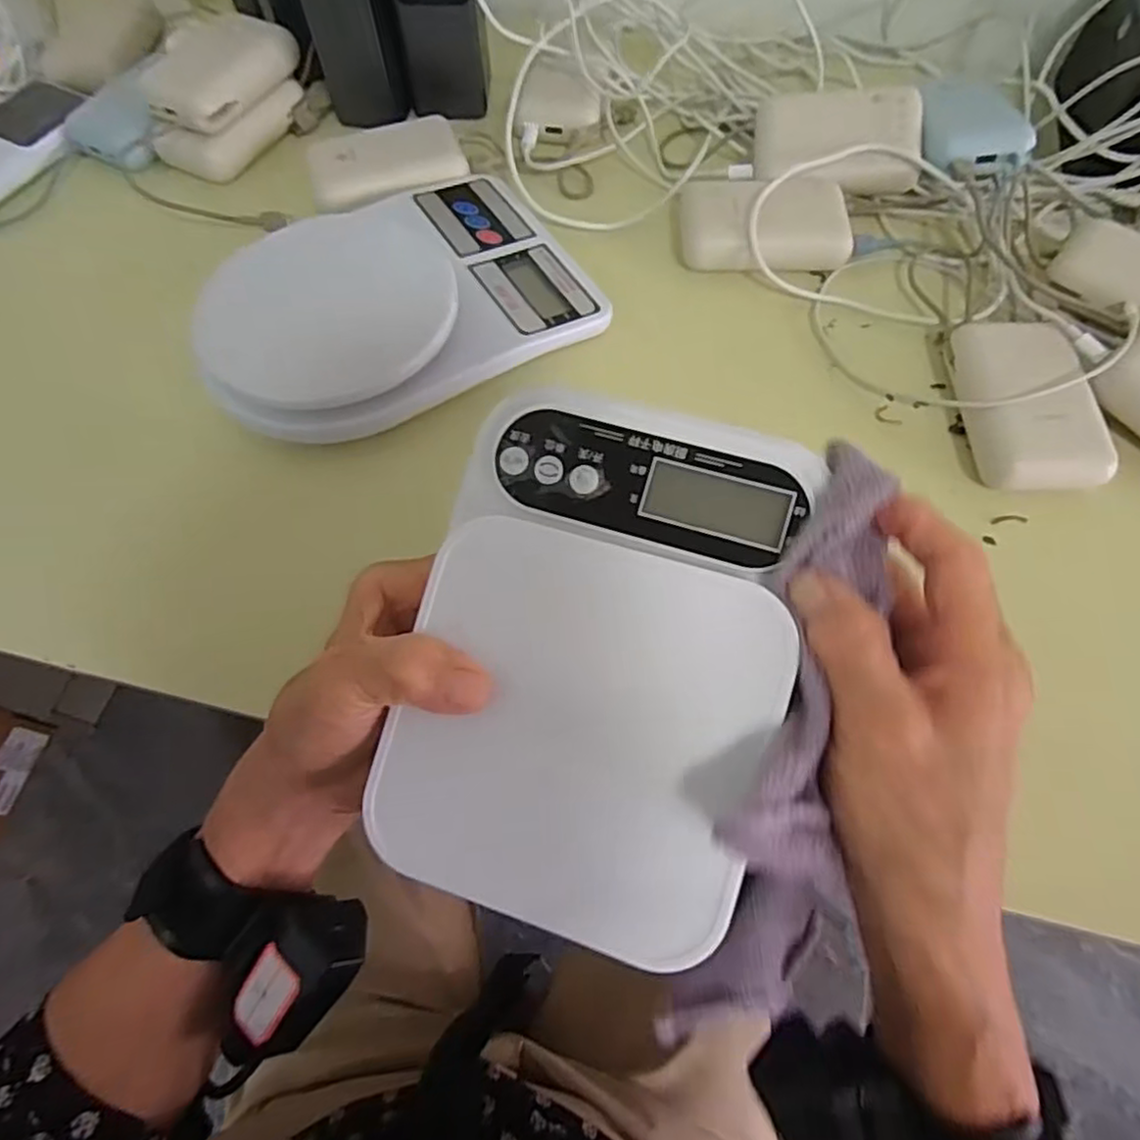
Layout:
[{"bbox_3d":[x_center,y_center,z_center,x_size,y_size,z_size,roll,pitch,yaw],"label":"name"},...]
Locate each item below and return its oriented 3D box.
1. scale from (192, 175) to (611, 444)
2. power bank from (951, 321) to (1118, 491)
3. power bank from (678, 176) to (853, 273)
[{"bbox_3d":[-0.102,-0.164,0.392,0.221,0.039,0.153,-32,68,-13],"label":"scale"},{"bbox_3d":[0.246,-0.088,0.363,0.057,0.025,0.100,0,64,1],"label":"power bank"},{"bbox_3d":[0.122,-0.218,0.424,0.103,0.028,0.067,6,64,4],"label":"power bank"}]

